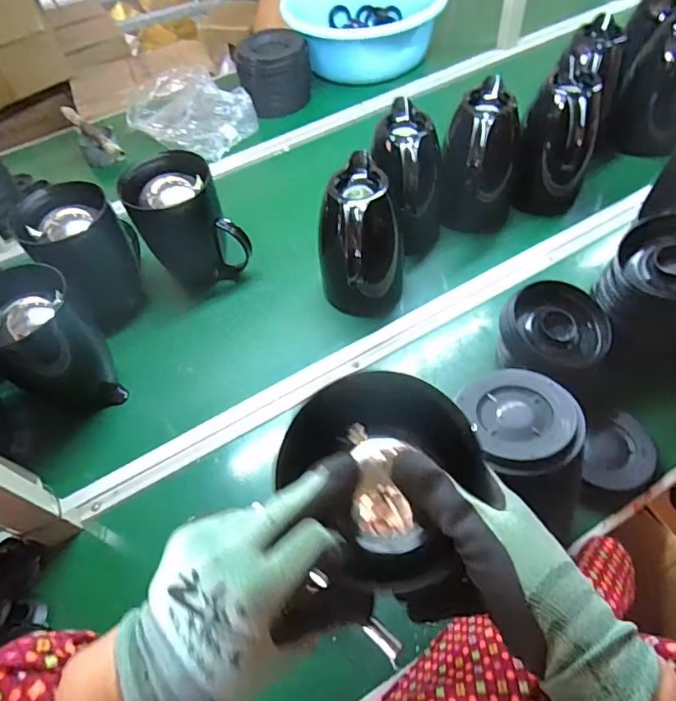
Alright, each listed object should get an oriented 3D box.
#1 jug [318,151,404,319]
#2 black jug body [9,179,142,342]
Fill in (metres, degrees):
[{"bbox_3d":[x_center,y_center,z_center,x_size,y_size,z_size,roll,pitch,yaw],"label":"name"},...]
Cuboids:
[{"bbox_3d":[0.034,-0.140,0.694,0.111,0.193,0.152,-2,54,4],"label":"jug"},{"bbox_3d":[-0.365,-0.132,0.736,0.129,0.179,0.129,-31,57,-16],"label":"black jug body"}]

